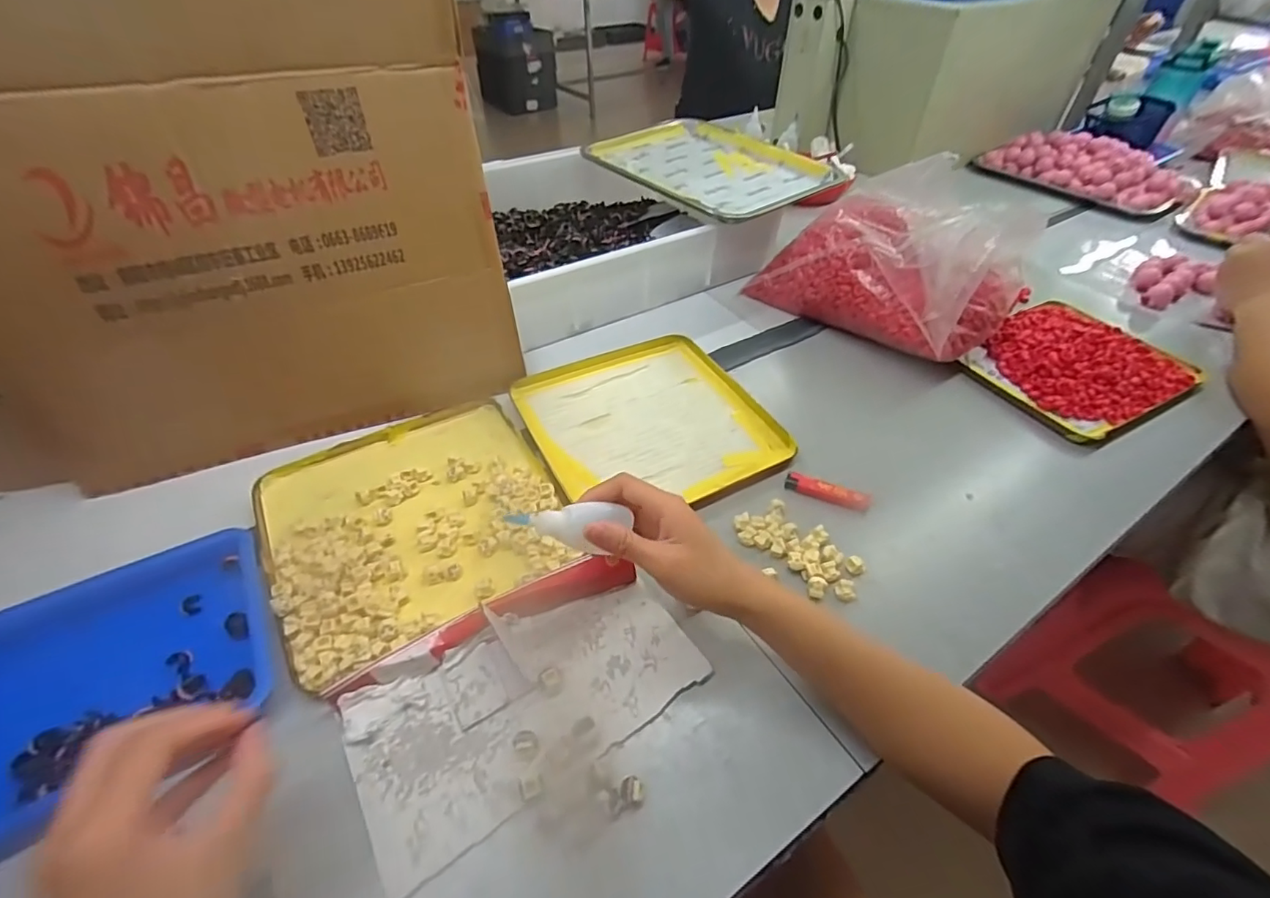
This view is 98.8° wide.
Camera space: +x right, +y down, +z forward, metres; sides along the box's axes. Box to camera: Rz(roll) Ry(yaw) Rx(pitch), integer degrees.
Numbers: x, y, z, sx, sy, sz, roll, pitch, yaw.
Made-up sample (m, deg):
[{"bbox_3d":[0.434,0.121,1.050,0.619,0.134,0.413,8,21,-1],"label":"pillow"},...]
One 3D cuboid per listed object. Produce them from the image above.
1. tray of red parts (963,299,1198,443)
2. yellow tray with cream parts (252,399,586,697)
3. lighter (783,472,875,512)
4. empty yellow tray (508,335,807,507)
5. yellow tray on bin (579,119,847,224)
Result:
[{"bbox_3d":[0.539,-0.106,0.669,0.233,0.019,0.193,-23,50,-21],"label":"tray of red parts"},{"bbox_3d":[-0.199,0.058,0.493,0.237,0.018,0.240,-24,50,-22],"label":"yellow tray with cream parts"},{"bbox_3d":[0.188,0.041,0.531,0.081,0.015,0.016,15,47,14],"label":"lighter"},{"bbox_3d":[0.010,-0.036,0.601,0.240,0.015,0.254,-21,49,-20],"label":"empty yellow tray"},{"bbox_3d":[0.109,-0.439,0.838,0.265,0.023,0.342,-33,54,-28],"label":"yellow tray on bin"}]

